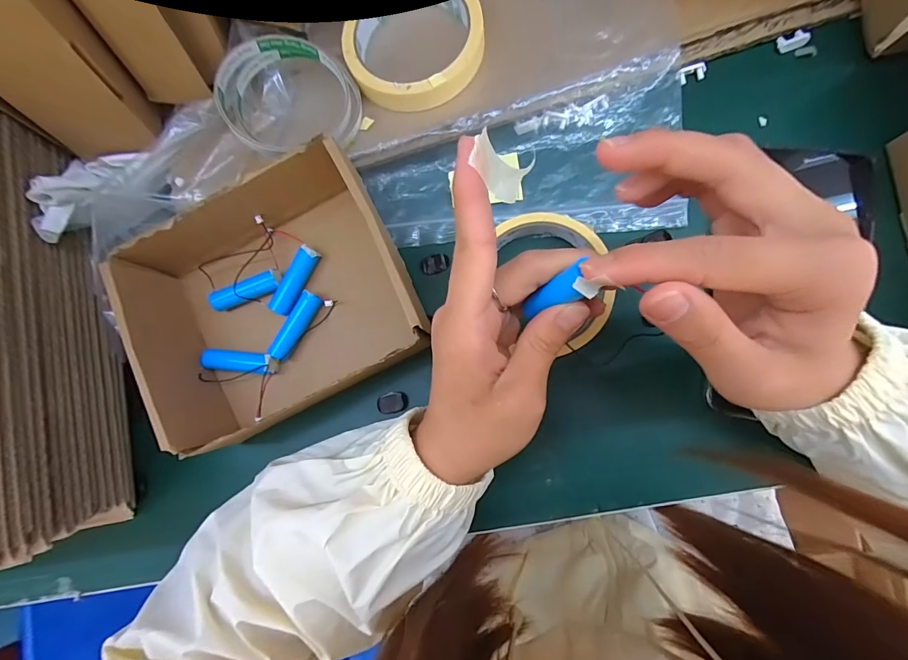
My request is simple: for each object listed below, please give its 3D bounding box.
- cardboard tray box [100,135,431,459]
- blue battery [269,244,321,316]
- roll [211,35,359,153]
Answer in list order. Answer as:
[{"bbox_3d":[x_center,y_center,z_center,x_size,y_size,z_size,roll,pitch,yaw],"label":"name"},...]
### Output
[{"bbox_3d":[-0.115,-0.019,0.269,0.171,0.071,0.150,-26,80,3],"label":"cardboard tray box"},{"bbox_3d":[-0.111,-0.034,0.284,0.014,0.014,0.049,24,86,9],"label":"blue battery"},{"bbox_3d":[-0.112,-0.157,0.274,0.088,0.033,0.079,28,86,10],"label":"roll"}]

